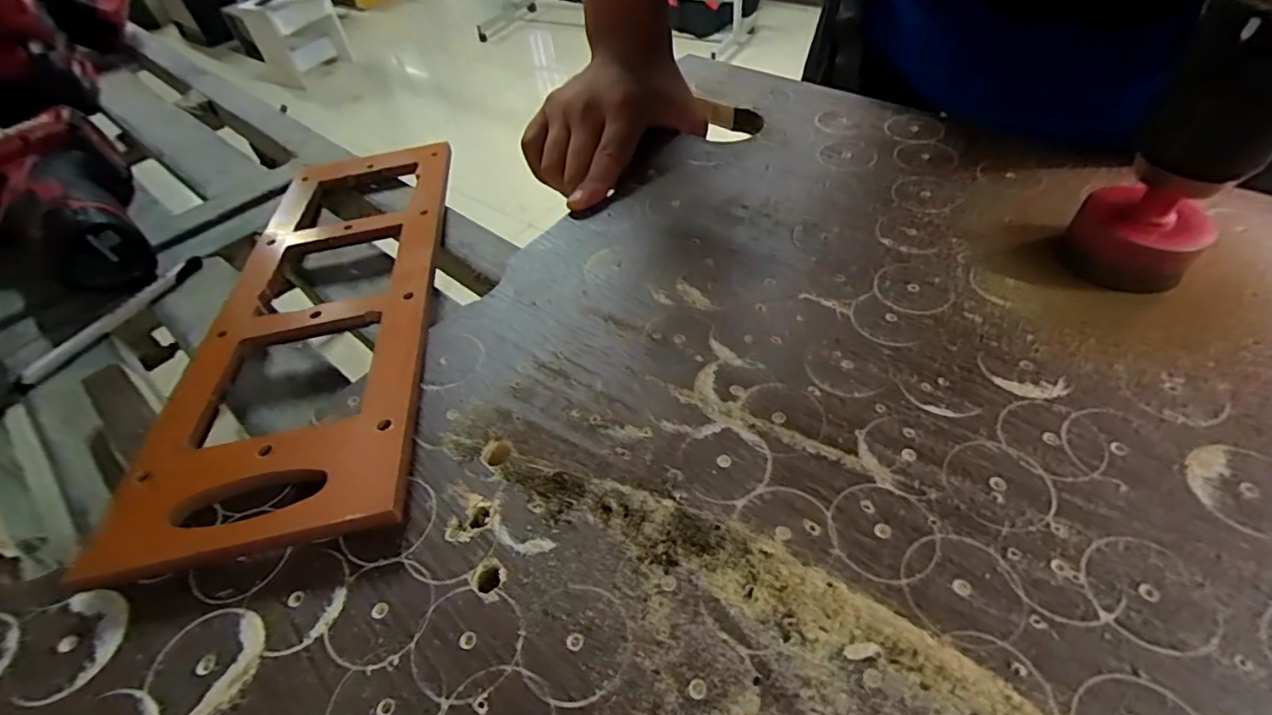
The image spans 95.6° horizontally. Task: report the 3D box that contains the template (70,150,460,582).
[{"bbox_3d":[-0.164,-0.045,0.304,0.110,0.016,0.317,-11,49,-3],"label":"template"}]

